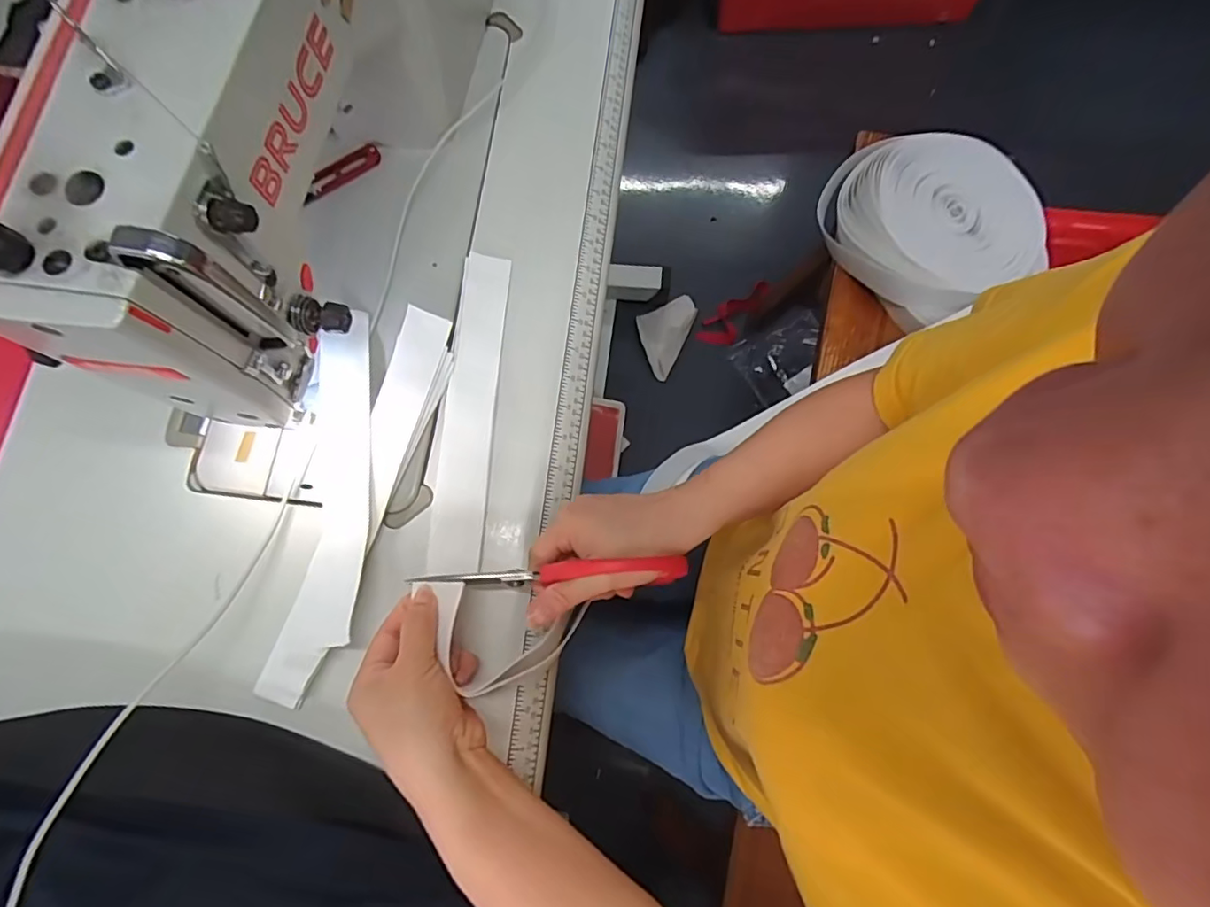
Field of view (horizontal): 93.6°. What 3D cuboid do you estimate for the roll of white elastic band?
[{"bbox_3d":[0.432,-0.316,0.763,0.225,0.063,0.253,-30,77,-6],"label":"roll of white elastic band"}]

